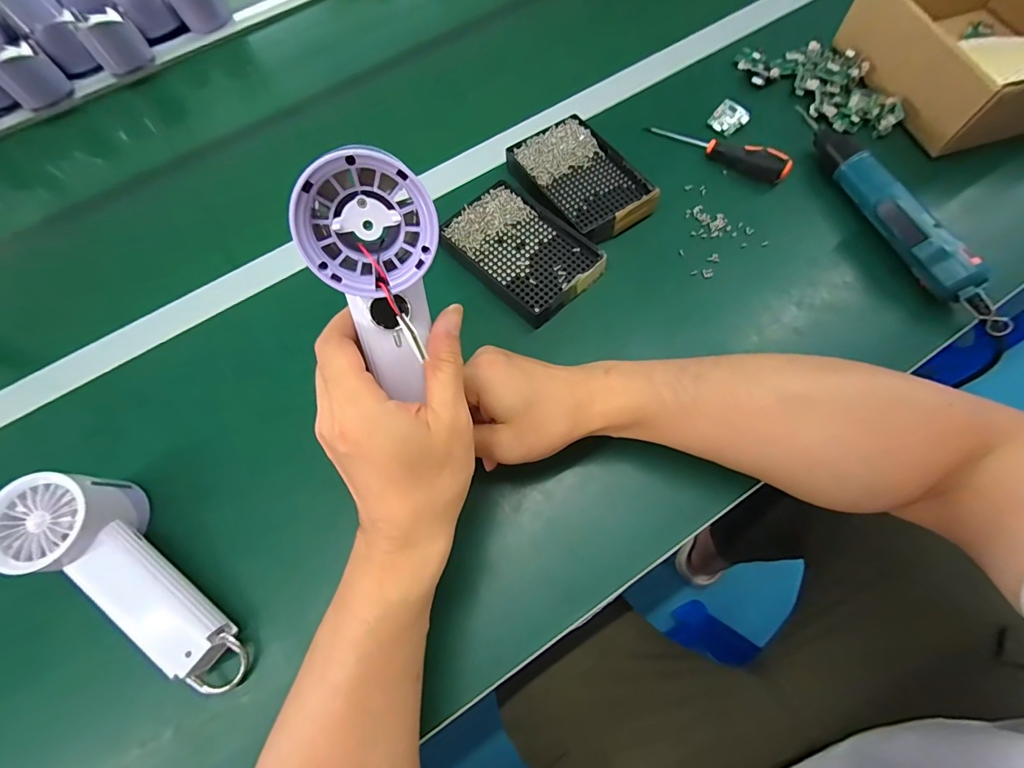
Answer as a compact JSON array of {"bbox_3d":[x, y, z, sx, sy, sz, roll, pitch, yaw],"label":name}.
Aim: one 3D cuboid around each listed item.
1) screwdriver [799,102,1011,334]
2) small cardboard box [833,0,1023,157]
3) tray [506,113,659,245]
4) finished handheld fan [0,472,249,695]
[{"bbox_3d":[0.338,-0.160,0.387,0.030,0.048,0.268,-16,68,-3],"label":"screwdriver"},{"bbox_3d":[0.501,-0.357,0.437,0.241,0.072,0.219,-18,68,-4],"label":"small cardboard box"},{"bbox_3d":[0.068,-0.204,0.428,0.095,0.023,0.145,-34,70,-10],"label":"tray"},{"bbox_3d":[-0.266,0.139,0.289,0.191,0.061,0.064,41,77,17],"label":"finished handheld fan"}]

